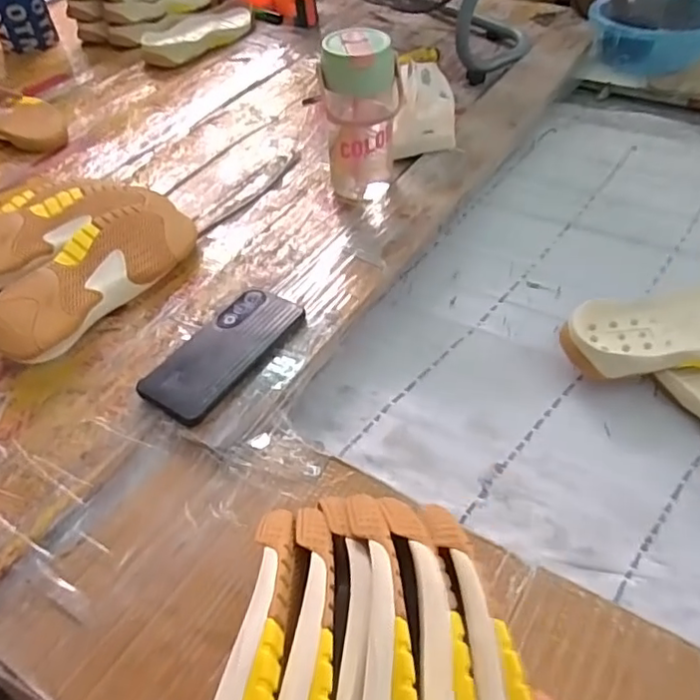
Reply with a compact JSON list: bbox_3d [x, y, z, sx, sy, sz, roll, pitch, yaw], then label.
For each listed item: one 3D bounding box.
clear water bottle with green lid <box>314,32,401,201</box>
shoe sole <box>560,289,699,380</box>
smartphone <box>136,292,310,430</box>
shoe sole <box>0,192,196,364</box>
[{"bbox_3d":[0.017,-0.274,0.731,0.084,0.182,0.073,9,49,12],"label":"clear water bottle with green lid"},{"bbox_3d":[0.351,-0.025,0.621,0.270,0.042,0.110,-10,48,-6],"label":"shoe sole"},{"bbox_3d":[-0.123,0.000,0.586,0.076,0.012,0.164,27,56,23],"label":"smartphone"},{"bbox_3d":[-0.276,-0.090,0.664,0.100,0.052,0.268,26,54,24],"label":"shoe sole"}]

